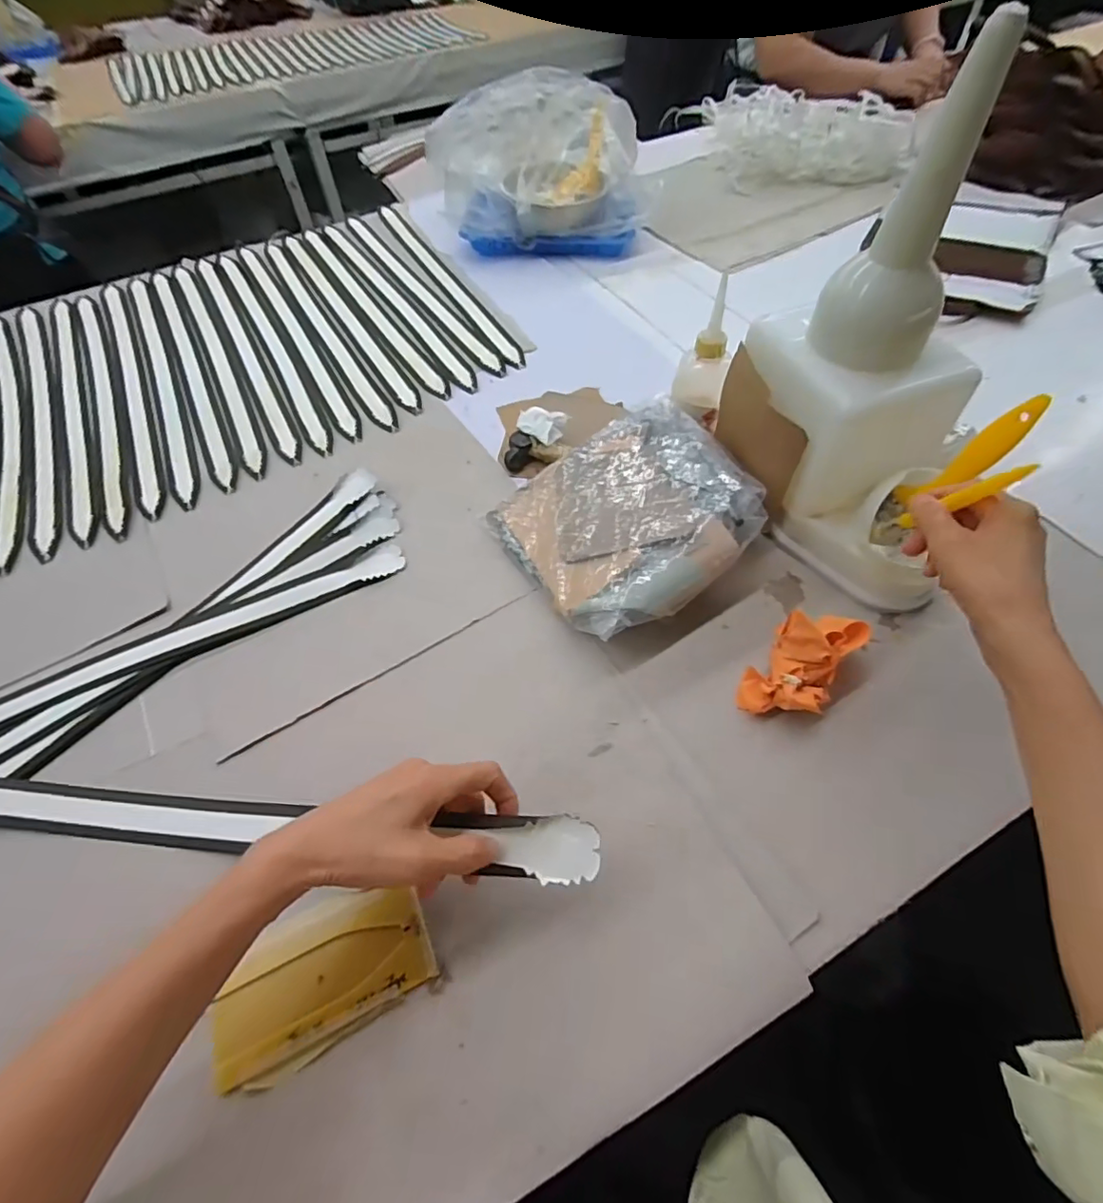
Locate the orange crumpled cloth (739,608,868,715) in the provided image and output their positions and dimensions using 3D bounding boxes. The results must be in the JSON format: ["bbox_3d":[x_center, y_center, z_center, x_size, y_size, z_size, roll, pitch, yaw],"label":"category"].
[{"bbox_3d":[0.200,0.046,0.437,0.060,0.060,0.106,34,64,23],"label":"orange crumpled cloth"}]

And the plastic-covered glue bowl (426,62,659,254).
[{"bbox_3d":[-0.015,-0.677,0.871,0.344,0.185,0.222,-4,55,1],"label":"plastic-covered glue bowl"}]

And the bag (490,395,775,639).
[{"bbox_3d":[0.076,-0.084,0.531,0.220,0.066,0.215,-29,59,-15],"label":"bag"}]

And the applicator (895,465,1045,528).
[{"bbox_3d":[0.284,-0.071,0.383,0.008,0.106,0.011,-26,85,-14],"label":"applicator"}]

